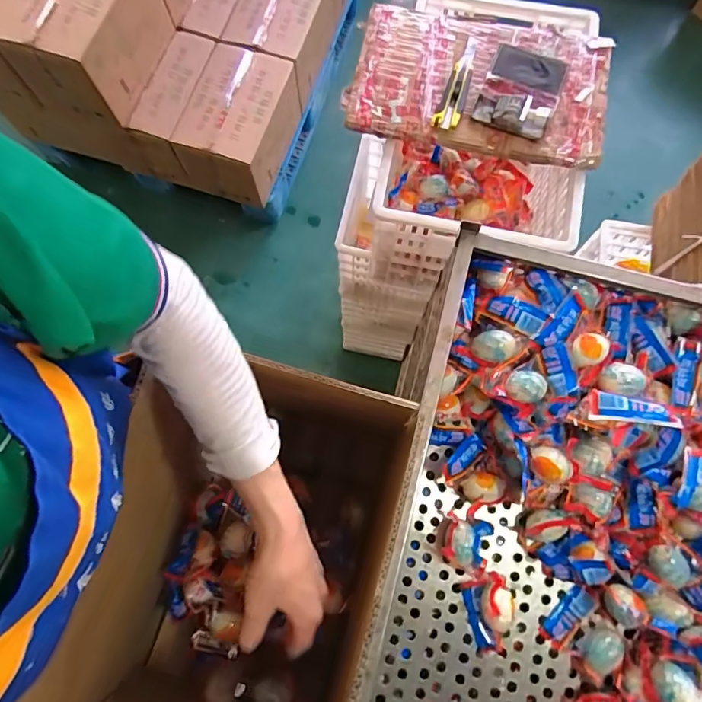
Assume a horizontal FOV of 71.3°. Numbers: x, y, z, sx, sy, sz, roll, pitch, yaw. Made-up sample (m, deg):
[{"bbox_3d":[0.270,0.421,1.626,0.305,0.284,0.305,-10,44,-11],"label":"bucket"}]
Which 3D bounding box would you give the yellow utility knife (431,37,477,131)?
[{"bbox_3d":[0.174,-0.430,0.780,0.040,0.014,0.184,19,75,6],"label":"yellow utility knife"}]

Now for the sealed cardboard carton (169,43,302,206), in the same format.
[{"bbox_3d":[-0.367,-0.754,1.664,0.291,0.250,0.405,17,75,5],"label":"sealed cardboard carton"}]

